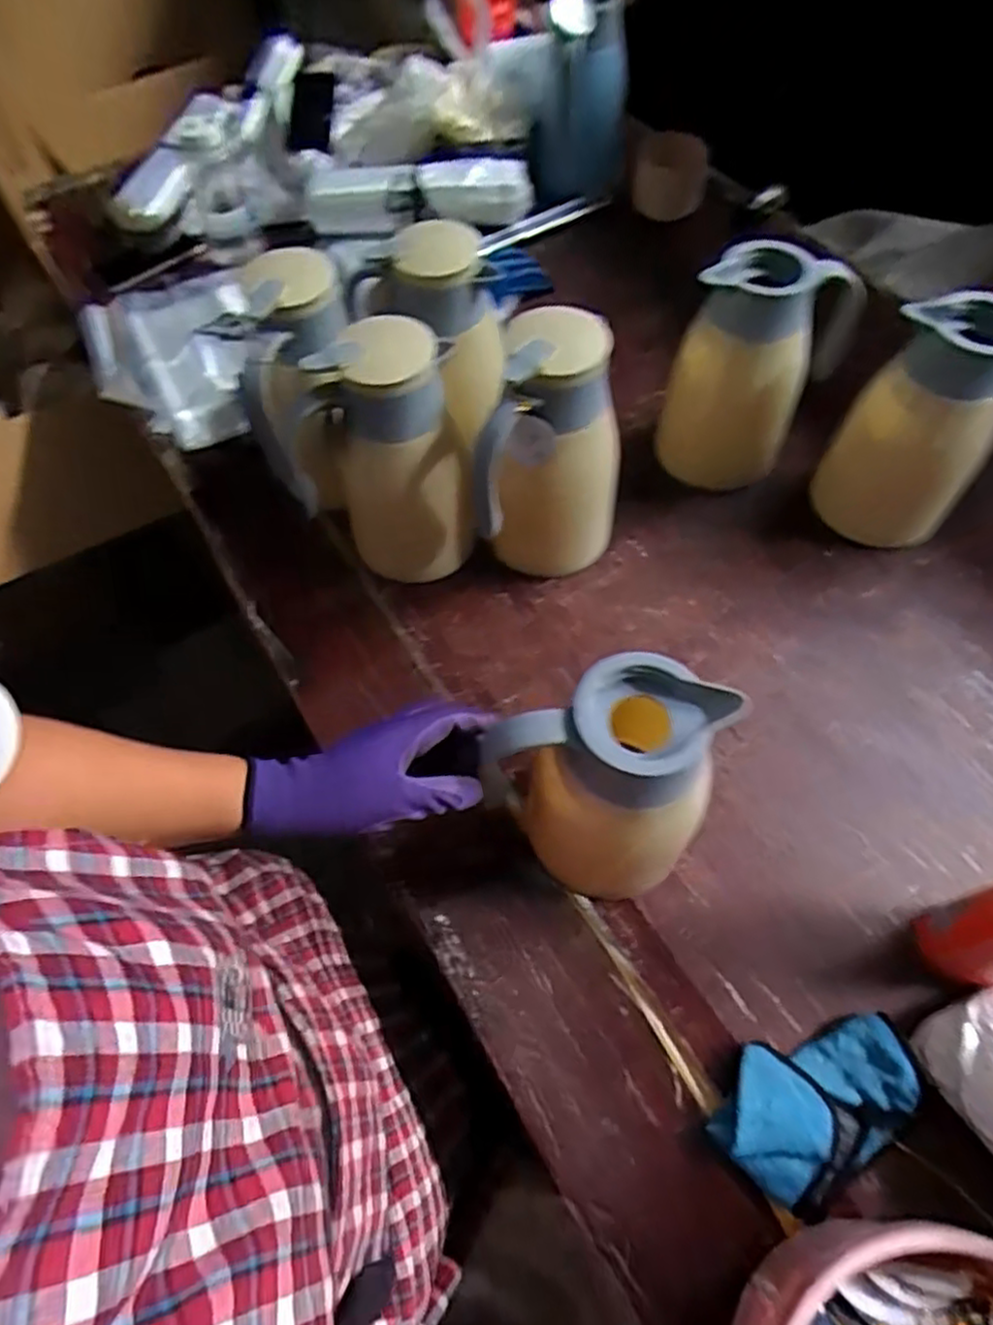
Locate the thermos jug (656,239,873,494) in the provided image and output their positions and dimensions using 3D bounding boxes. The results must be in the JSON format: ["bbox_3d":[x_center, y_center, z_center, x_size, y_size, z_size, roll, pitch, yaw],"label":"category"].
[{"bbox_3d":[0.275,-0.305,0.763,0.148,0.233,0.131,23,64,14],"label":"thermos jug"}]

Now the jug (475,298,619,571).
[{"bbox_3d":[0.054,-0.184,0.685,0.120,0.266,0.117,-1,61,1],"label":"jug"}]

